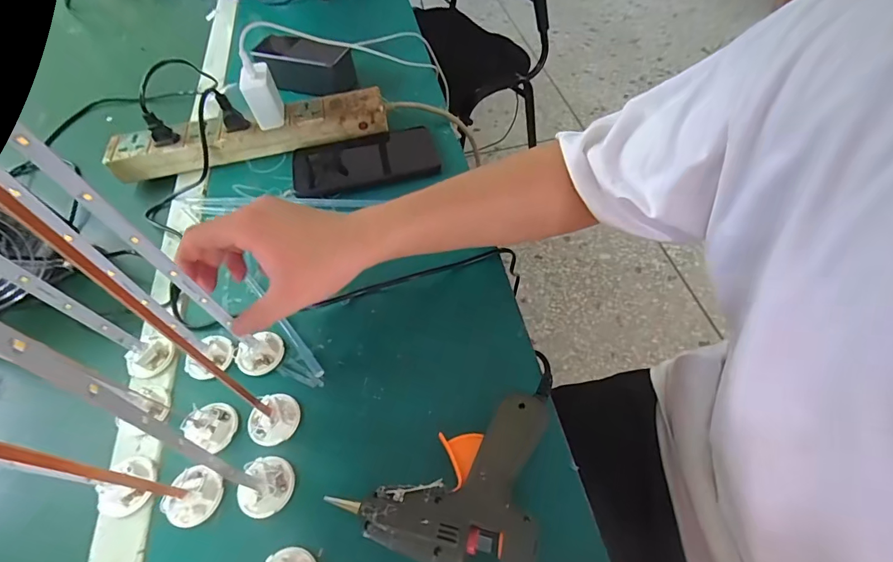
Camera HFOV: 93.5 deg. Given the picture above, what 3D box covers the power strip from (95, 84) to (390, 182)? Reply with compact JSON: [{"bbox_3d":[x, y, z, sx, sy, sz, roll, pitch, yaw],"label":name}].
[{"bbox_3d":[-0.230,-0.174,0.499,0.317,0.039,0.058,-12,56,-5],"label":"power strip"}]

